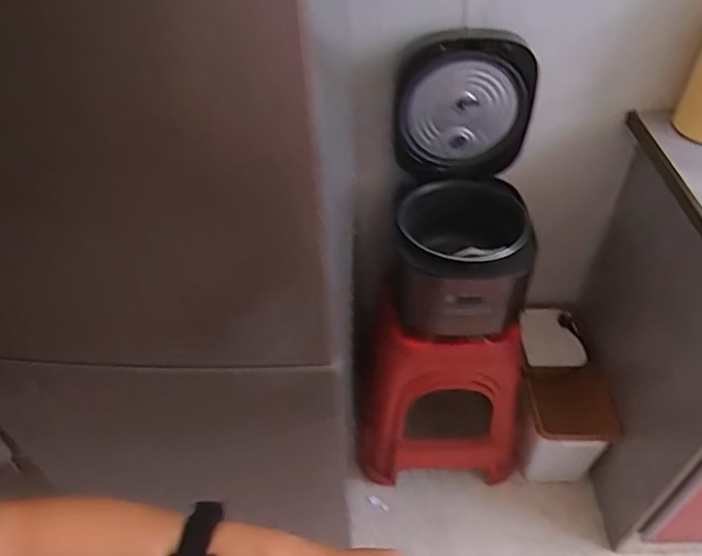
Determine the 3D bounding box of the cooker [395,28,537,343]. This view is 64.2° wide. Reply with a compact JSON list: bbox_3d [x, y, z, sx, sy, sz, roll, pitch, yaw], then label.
[{"bbox_3d":[0.194,-0.154,0.998,0.261,0.443,0.289,2,43,8],"label":"cooker"}]

